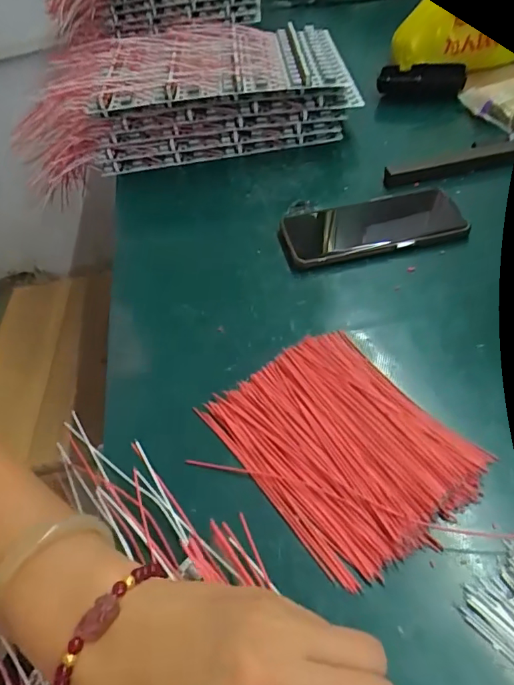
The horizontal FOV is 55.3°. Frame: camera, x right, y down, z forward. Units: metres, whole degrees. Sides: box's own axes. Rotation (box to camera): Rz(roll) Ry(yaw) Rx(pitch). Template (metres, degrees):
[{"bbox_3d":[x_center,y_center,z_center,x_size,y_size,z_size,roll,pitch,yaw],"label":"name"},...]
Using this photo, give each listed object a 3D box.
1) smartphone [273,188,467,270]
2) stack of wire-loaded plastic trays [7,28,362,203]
[{"bbox_3d":[0.111,-0.111,0.466,0.168,0.009,0.086,-11,48,-4],"label":"smartphone"},{"bbox_3d":[-0.108,-0.303,0.624,0.417,0.105,0.191,-9,47,-2],"label":"stack of wire-loaded plastic trays"}]

